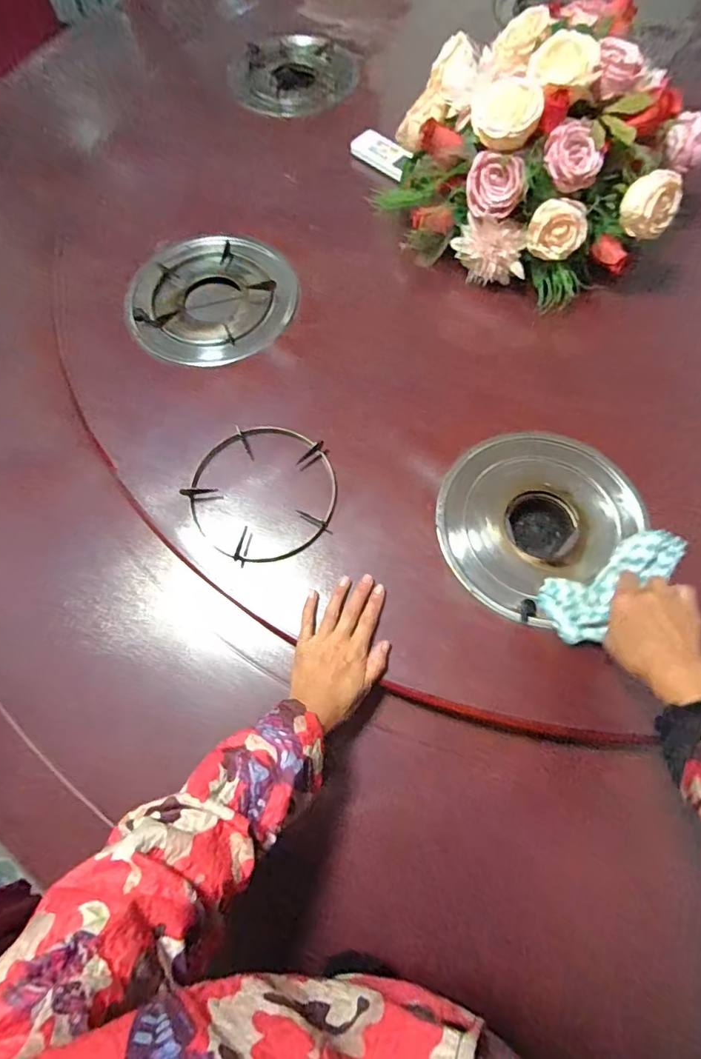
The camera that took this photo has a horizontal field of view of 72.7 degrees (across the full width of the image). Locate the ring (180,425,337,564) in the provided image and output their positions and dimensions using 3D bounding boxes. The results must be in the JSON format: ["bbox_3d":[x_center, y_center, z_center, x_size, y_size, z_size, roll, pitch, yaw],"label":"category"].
[{"bbox_3d":[-0.117,-0.049,0.613,0.195,0.025,0.183,0,67,-1],"label":"ring"}]

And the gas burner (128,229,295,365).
[{"bbox_3d":[-0.211,-0.359,0.739,0.251,0.039,0.241,0,67,-1],"label":"gas burner"}]

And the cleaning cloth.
[{"bbox_3d":[0.309,0.053,0.551,0.191,0.046,0.075,-32,71,-11],"label":"cleaning cloth"}]

